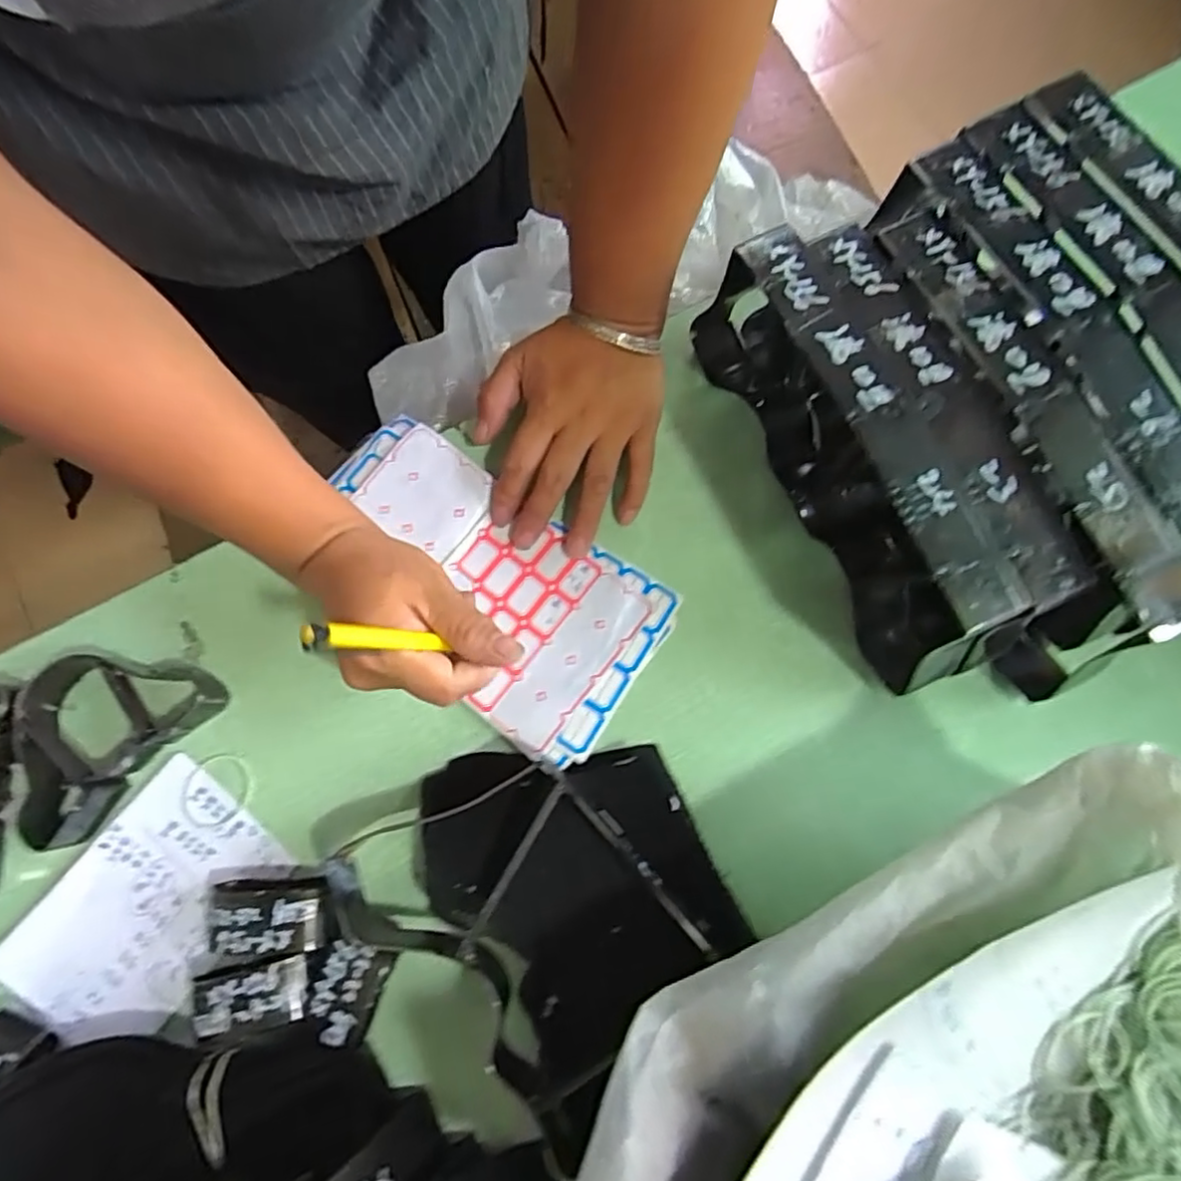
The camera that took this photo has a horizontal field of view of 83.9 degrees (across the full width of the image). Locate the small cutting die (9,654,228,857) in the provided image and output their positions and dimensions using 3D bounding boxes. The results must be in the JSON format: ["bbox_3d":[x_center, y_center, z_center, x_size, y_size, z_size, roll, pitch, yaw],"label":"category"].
[{"bbox_3d":[-0.298,0.082,0.400,0.087,0.033,0.122,44,82,11],"label":"small cutting die"}]

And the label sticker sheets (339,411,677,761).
[{"bbox_3d":[-0.072,-0.005,0.412,0.232,0.011,0.124,35,82,8],"label":"label sticker sheets"}]

